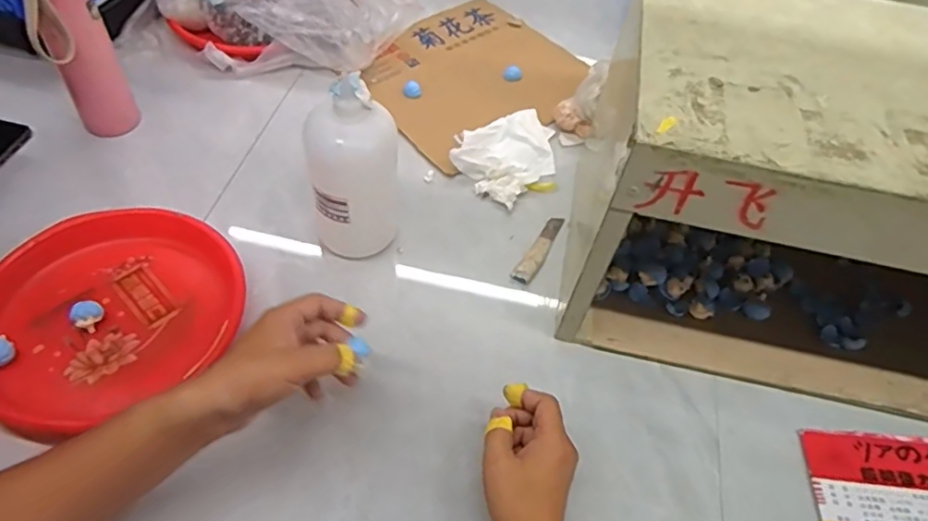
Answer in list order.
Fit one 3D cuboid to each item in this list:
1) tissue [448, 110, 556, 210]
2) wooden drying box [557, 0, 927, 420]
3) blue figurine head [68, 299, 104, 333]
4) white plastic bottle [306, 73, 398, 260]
[{"bbox_3d":[0.067,-0.148,0.803,0.106,0.032,0.158,37,58,22],"label":"tissue"},{"bbox_3d":[0.450,-0.037,0.602,0.628,0.279,0.277,12,52,5],"label":"wooden drying box"},{"bbox_3d":[-0.375,0.055,0.604,0.020,0.025,0.027,24,54,13],"label":"blue figurine head"},{"bbox_3d":[-0.116,-0.092,0.639,0.092,0.193,0.082,-4,52,-8],"label":"white plastic bottle"}]

